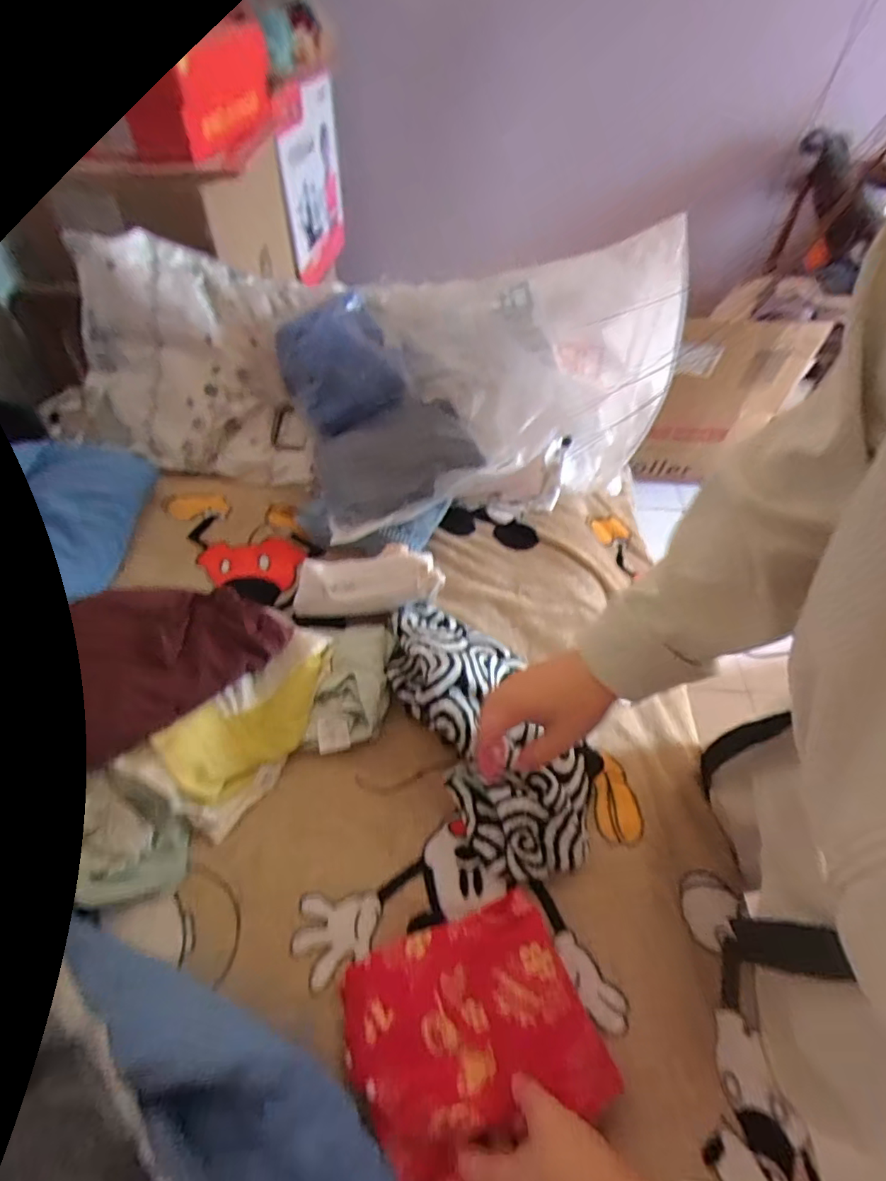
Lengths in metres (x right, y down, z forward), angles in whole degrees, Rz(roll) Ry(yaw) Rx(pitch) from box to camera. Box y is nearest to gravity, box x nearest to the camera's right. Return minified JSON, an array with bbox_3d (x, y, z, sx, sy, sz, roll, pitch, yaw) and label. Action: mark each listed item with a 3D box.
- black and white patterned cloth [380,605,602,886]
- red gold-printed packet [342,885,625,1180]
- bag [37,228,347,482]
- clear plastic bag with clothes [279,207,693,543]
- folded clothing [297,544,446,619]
[{"bbox_3d":[0.043,0.112,0.520,0.138,0.081,0.284,-22,62,-19],"label":"black and white patterned cloth"},{"bbox_3d":[0.021,0.313,0.390,0.163,0.030,0.142,-19,55,-17],"label":"red gold-printed packet"},{"bbox_3d":[-0.388,-0.334,0.770,0.416,0.204,0.277,2,51,-2],"label":"bag"},{"bbox_3d":[0.029,-0.310,0.749,0.495,0.277,0.350,-19,55,-17],"label":"clear plastic bag with clothes"},{"bbox_3d":[-0.084,-0.014,0.616,0.163,0.044,0.064,-9,51,10],"label":"folded clothing"}]

